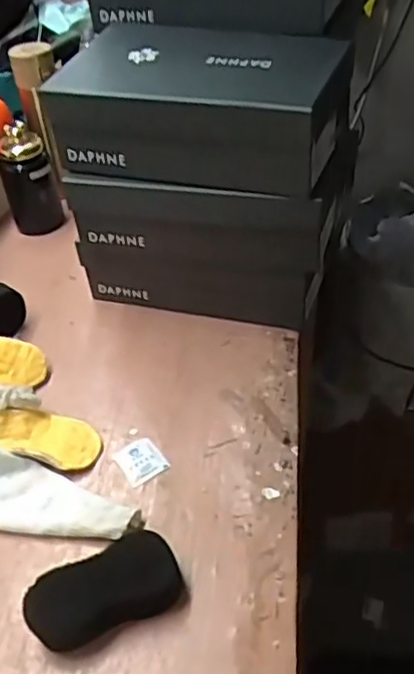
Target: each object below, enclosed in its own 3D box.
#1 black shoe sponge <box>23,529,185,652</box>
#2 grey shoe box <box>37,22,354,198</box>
[{"bbox_3d":[-0.089,0.214,0.559,0.130,0.037,0.064,-17,43,-12],"label":"black shoe sponge"},{"bbox_3d":[-0.004,-0.260,0.723,0.292,0.108,0.187,12,45,19],"label":"grey shoe box"}]

